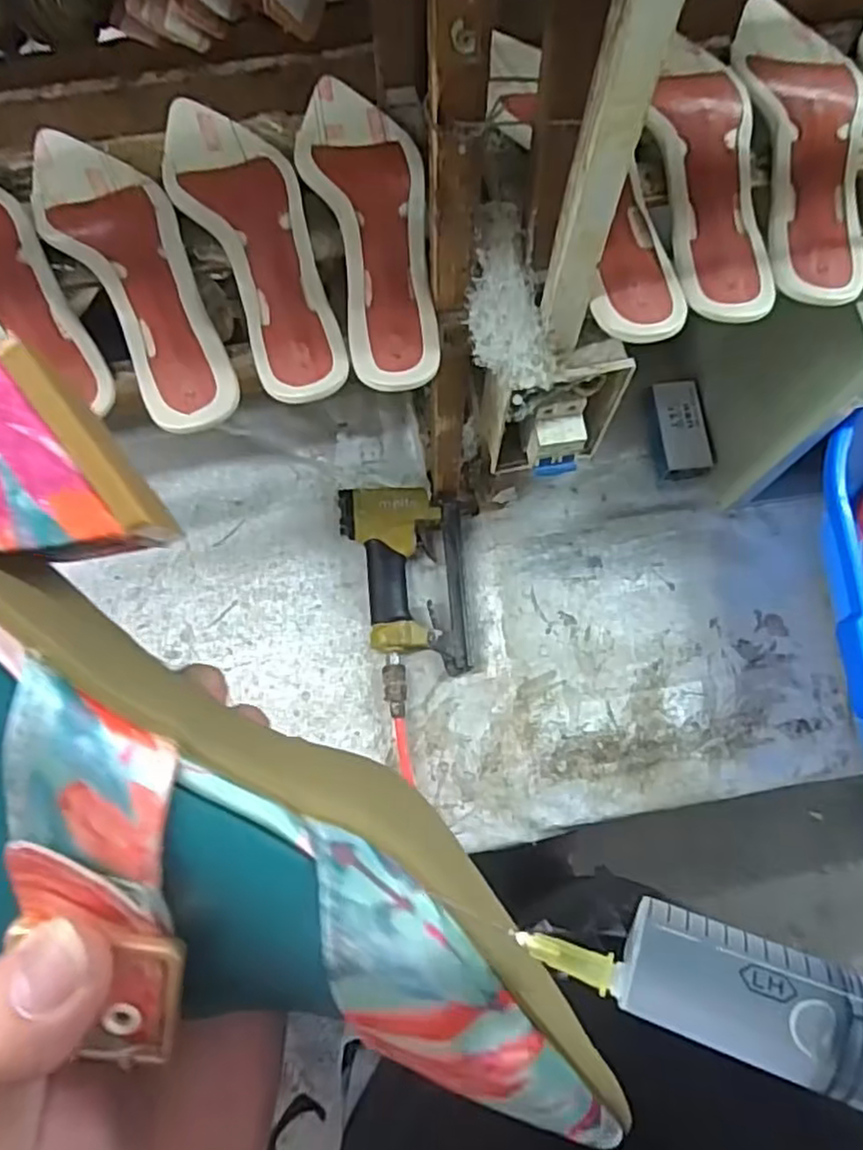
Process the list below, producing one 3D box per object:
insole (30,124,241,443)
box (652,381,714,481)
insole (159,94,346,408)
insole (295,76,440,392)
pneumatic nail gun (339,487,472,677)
[{"bbox_3d":[-0.202,-0.207,0.470,0.076,0.017,0.264,-27,77,-9],"label":"insole"},{"bbox_3d":[0.271,-0.159,0.772,0.055,0.032,0.107,-7,75,-3],"label":"box"},{"bbox_3d":[-0.122,-0.233,0.480,0.073,0.018,0.261,-22,77,-7],"label":"insole"},{"bbox_3d":[-0.040,-0.248,0.487,0.077,0.019,0.260,-14,76,-5],"label":"insole"},{"bbox_3d":[-0.028,0.006,0.726,0.127,0.037,0.193,-4,75,-3],"label":"pneumatic nail gun"}]

